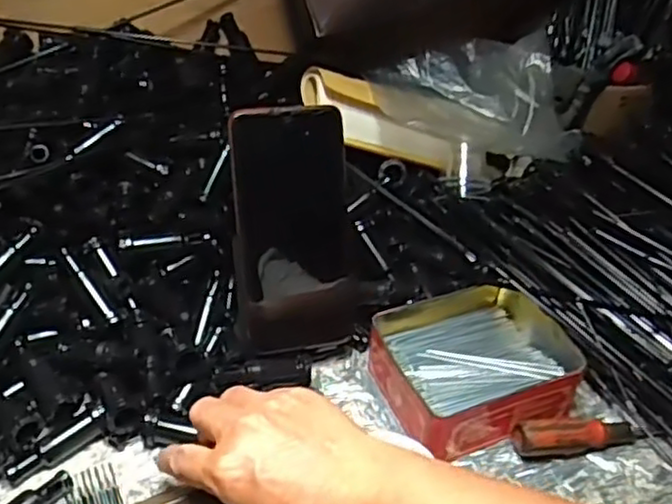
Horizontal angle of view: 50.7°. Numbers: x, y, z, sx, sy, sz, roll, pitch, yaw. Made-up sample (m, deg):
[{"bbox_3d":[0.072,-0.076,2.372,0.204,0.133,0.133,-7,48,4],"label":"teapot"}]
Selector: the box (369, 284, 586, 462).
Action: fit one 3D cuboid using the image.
[{"bbox_3d":[0.095,0.079,0.494,0.123,0.044,0.104,-15,42,-19],"label":"box"}]

